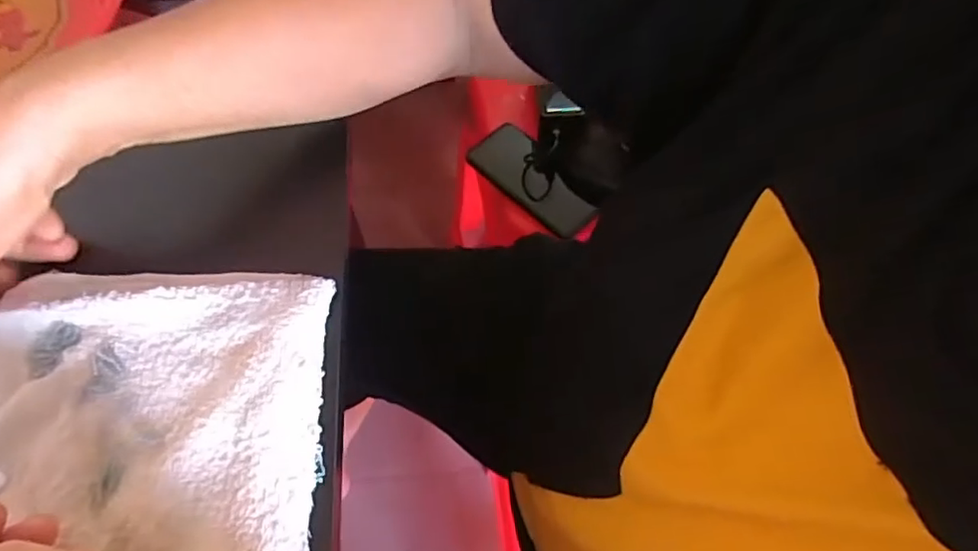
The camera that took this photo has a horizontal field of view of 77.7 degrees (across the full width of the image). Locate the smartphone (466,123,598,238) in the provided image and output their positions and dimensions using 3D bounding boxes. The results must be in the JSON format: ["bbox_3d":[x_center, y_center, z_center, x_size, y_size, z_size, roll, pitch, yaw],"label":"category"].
[{"bbox_3d":[0.053,-0.111,0.707,0.158,0.012,0.078,42,68,14],"label":"smartphone"}]

